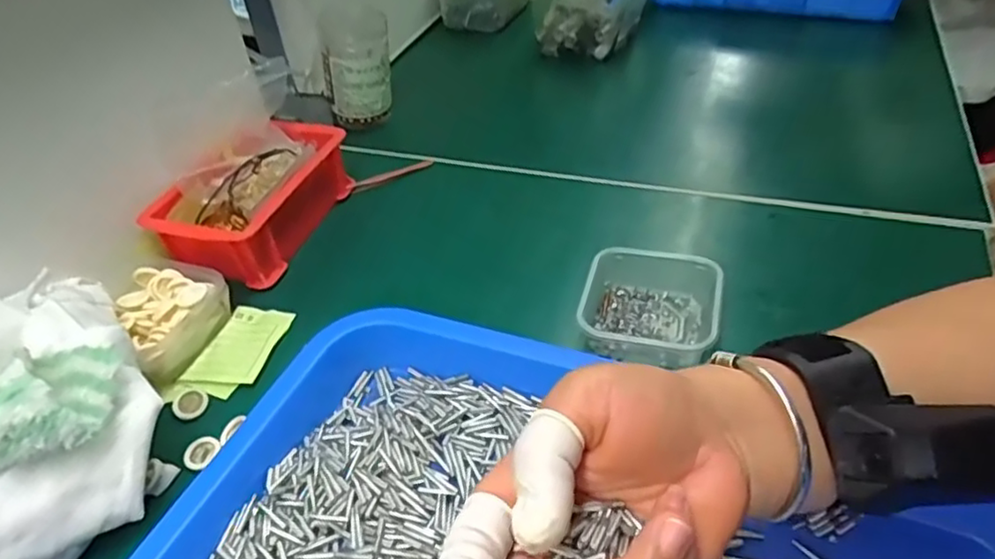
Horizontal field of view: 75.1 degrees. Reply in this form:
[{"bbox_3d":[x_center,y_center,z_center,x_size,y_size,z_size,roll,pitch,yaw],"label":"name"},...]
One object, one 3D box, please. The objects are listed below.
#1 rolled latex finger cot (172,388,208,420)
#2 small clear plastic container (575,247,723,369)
[{"bbox_3d":[-0.186,0.075,0.392,0.019,0.004,0.022,-26,47,-25],"label":"rolled latex finger cot"},{"bbox_3d":[0.092,0.018,0.398,0.081,0.030,0.078,8,44,15],"label":"small clear plastic container"}]

